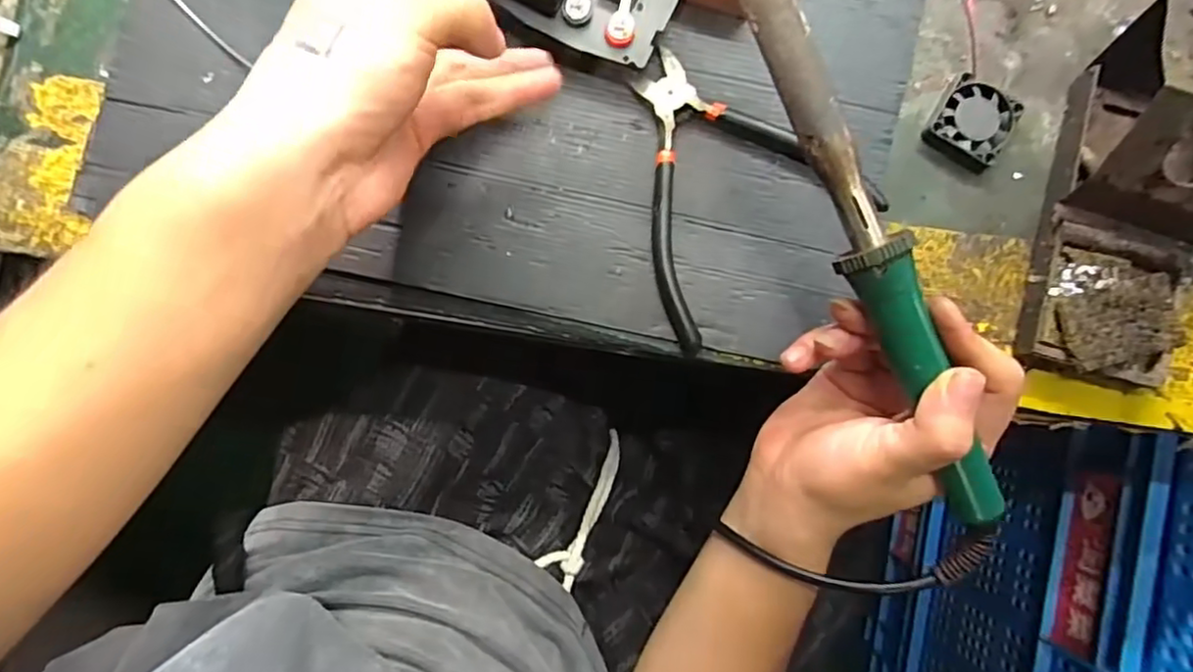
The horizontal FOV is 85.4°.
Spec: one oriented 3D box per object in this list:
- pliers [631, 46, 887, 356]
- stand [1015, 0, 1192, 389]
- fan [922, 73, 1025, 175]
[{"bbox_3d":[0.063,-0.085,0.343,0.131,0.014,0.135,-36,87,-4],"label":"pliers"},{"bbox_3d":[0.277,-0.070,0.319,0.075,0.079,0.175,9,85,-1],"label":"stand"},{"bbox_3d":[0.206,-0.117,0.354,0.038,0.011,0.042,31,85,1],"label":"fan"}]

